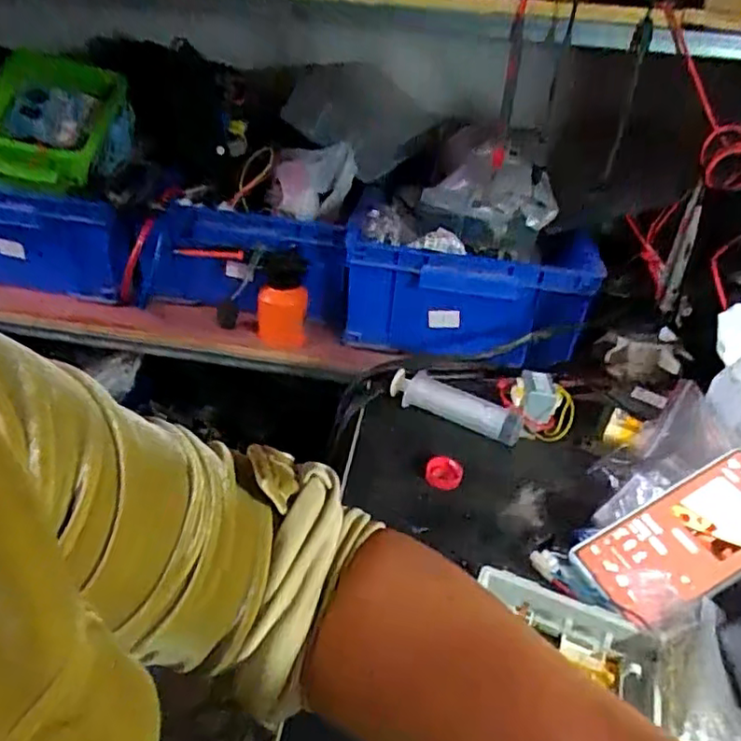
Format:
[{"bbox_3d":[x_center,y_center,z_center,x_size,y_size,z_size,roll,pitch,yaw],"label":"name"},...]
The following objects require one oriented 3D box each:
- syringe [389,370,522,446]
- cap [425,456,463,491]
[{"bbox_3d":[0.084,0.036,0.617,0.131,0.032,0.032,23,36,25],"label":"syringe"},{"bbox_3d":[0.065,0.091,0.550,0.030,0.019,0.023,22,36,23],"label":"cap"}]

